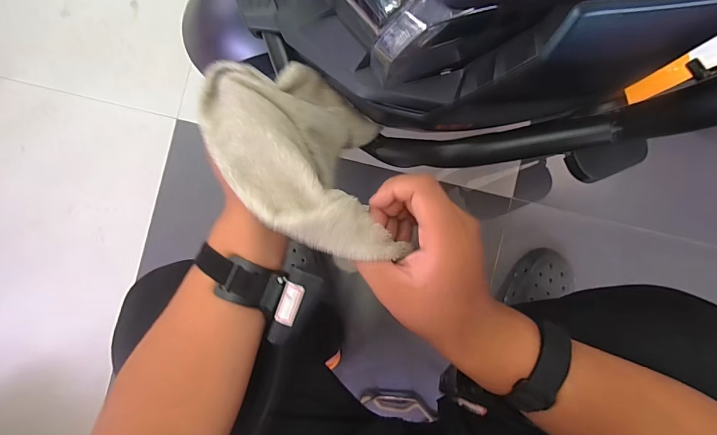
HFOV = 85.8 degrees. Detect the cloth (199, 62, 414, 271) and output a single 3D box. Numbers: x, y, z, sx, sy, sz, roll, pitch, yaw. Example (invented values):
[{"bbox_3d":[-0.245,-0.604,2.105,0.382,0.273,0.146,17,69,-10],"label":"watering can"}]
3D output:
[{"bbox_3d":[-0.042,-0.057,0.331,0.117,0.111,0.221,-44,84,2],"label":"cloth"}]

